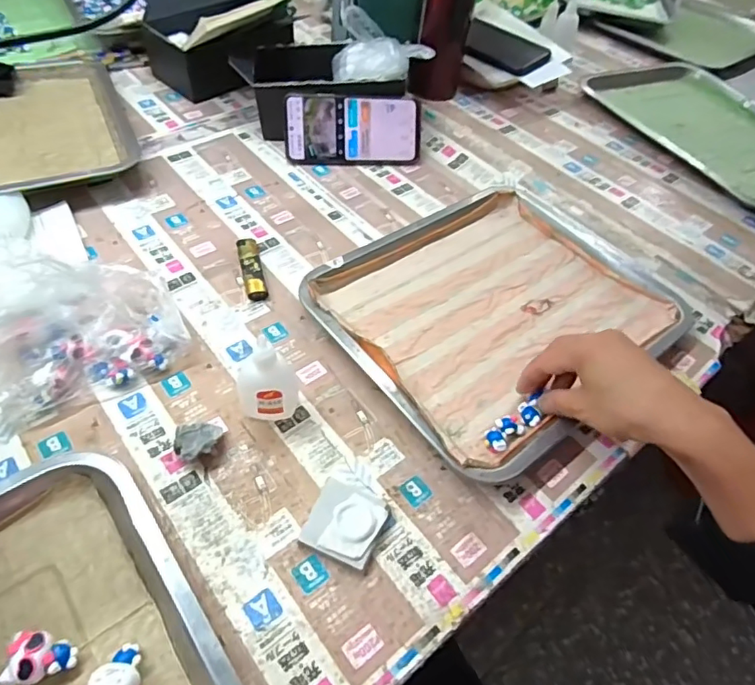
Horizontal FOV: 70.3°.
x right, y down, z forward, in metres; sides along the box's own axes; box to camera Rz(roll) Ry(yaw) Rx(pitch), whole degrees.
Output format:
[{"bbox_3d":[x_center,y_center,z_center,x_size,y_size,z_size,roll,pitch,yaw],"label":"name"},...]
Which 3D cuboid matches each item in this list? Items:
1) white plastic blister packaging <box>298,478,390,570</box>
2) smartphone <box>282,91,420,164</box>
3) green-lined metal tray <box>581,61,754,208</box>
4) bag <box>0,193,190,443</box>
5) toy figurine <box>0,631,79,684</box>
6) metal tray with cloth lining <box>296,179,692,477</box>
[{"bbox_3d":[-0.022,0.123,0.372,0.049,0.013,0.053,21,52,9],"label":"white plastic blister packaging"},{"bbox_3d":[-0.029,-0.263,0.661,0.165,0.079,0.007,-3,17,-7],"label":"smartphone"},{"bbox_3d":[0.465,-0.301,0.754,0.241,0.034,0.357,-18,56,-20],"label":"green-lined metal tray"},{"bbox_3d":[-0.251,-0.033,0.423,0.151,0.094,0.131,-26,59,-26],"label":"bag"},{"bbox_3d":[-0.188,0.177,0.299,0.032,0.021,0.024,5,51,-3],"label":"toy figurine"},{"bbox_3d":[0.117,-0.040,0.512,0.308,0.026,0.255,-31,61,-27],"label":"metal tray with cloth lining"}]

